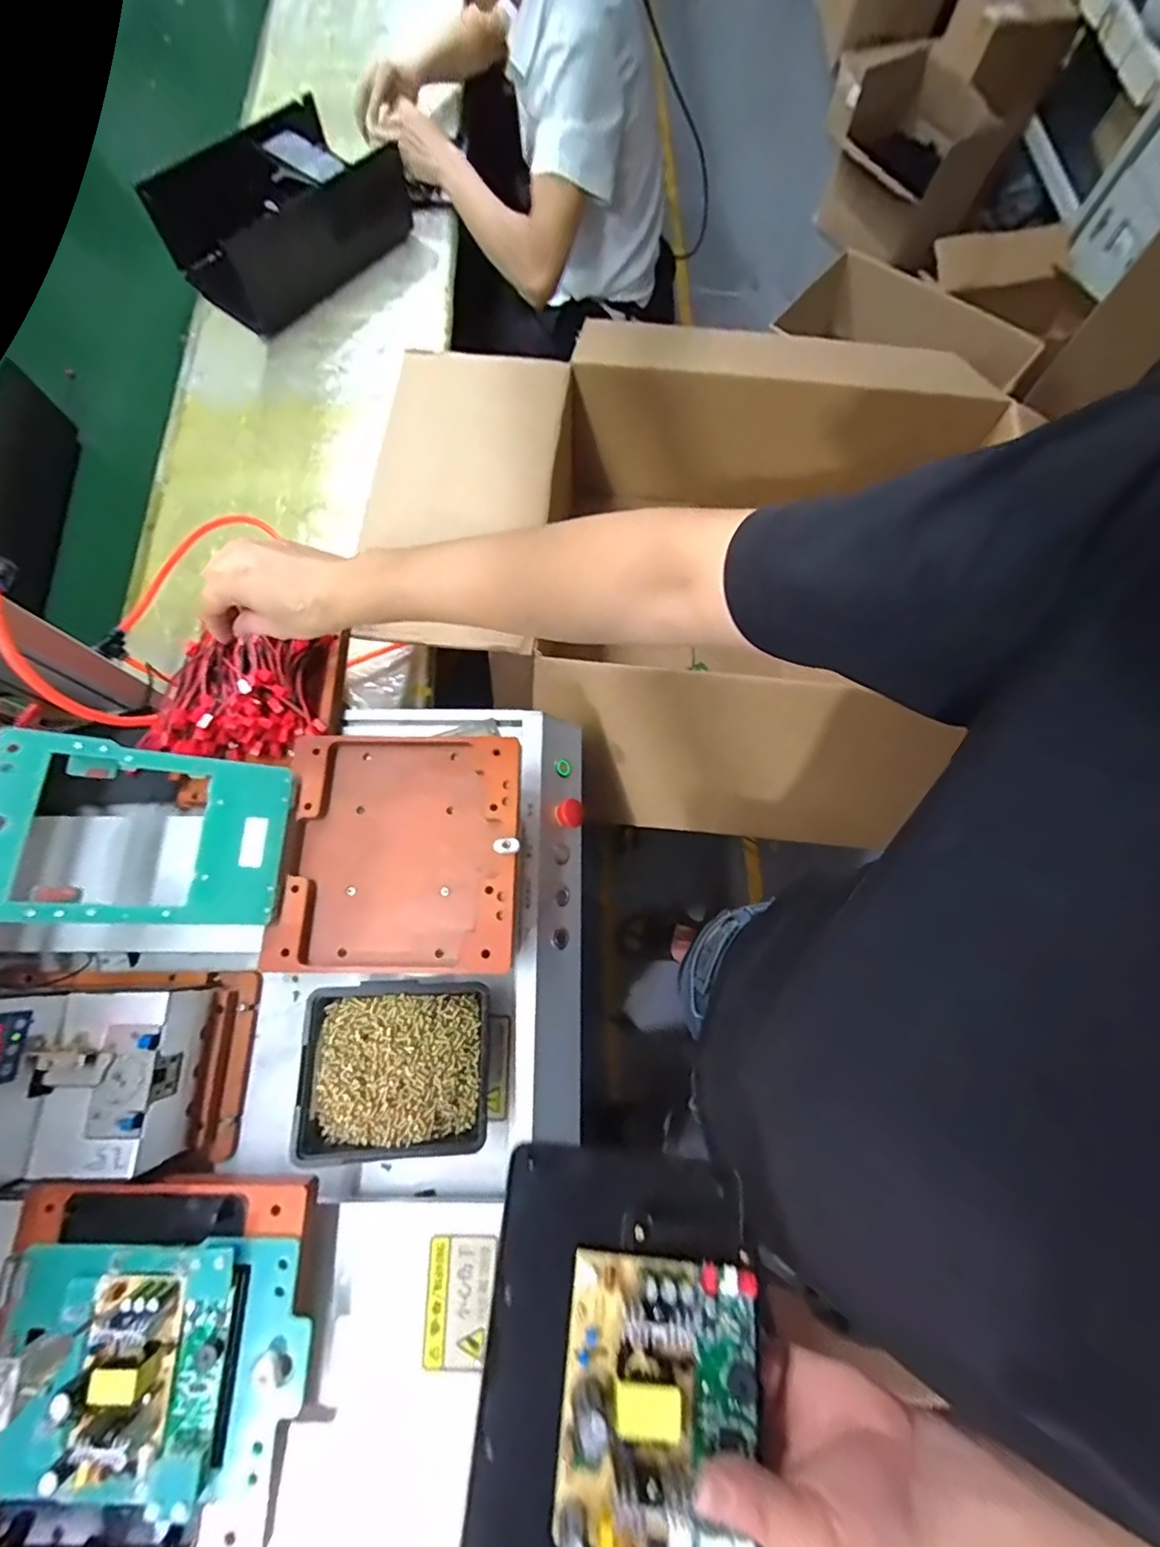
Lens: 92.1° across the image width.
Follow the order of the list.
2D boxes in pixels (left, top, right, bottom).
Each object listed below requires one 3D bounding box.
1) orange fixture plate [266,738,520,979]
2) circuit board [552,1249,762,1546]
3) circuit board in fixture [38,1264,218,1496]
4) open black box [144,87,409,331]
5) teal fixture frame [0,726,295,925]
[{"bbox_3d":[-0.151,0.064,0.479,0.189,0.024,0.196,1,73,-1],"label":"orange fixture plate"},{"bbox_3d":[0.038,0.287,0.253,0.090,0.034,0.095,5,73,1],"label":"circuit board"},{"bbox_3d":[-0.278,0.376,0.351,0.078,0.026,0.097,-1,73,-1],"label":"circuit board in fixture"},{"bbox_3d":[-0.484,-0.936,0.925,0.236,0.132,0.366,39,76,10],"label":"open black box"},{"bbox_3d":[-0.334,0.043,0.420,0.199,0.013,0.129,11,69,-27],"label":"teal fixture frame"}]

